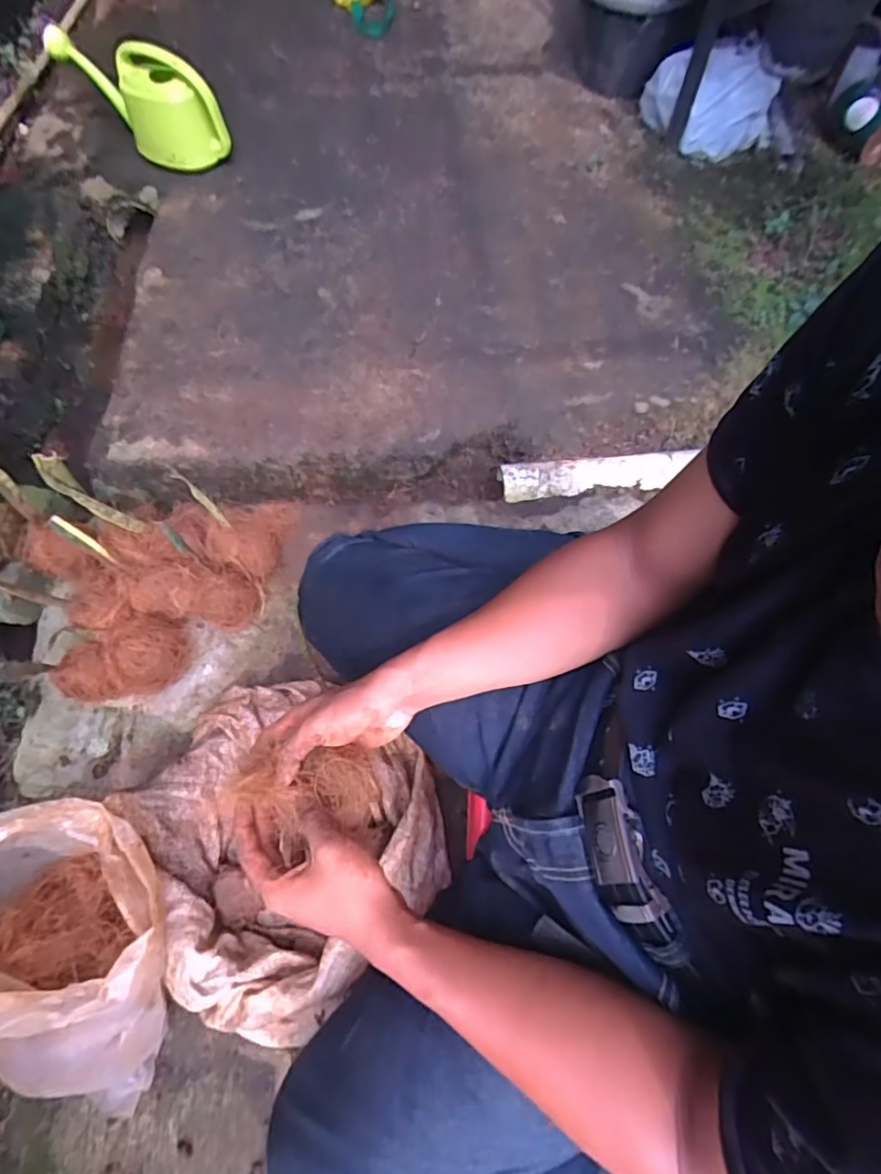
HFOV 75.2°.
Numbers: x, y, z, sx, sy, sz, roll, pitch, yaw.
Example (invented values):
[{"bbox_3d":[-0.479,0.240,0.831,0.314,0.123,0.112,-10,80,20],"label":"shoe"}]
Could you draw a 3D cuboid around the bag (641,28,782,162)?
[{"bbox_3d":[0.654,-1.191,1.384,0.326,0.194,0.194,27,68,10],"label":"bag"}]

